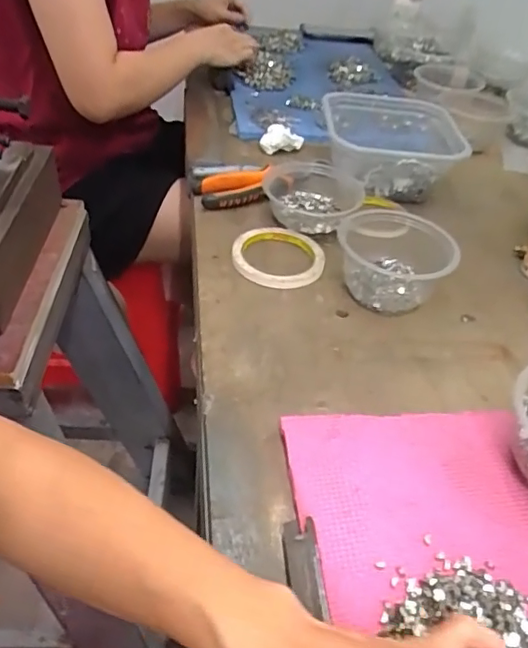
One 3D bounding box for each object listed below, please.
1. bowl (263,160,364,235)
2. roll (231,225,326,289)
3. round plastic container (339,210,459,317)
[{"bbox_3d":[0.054,-0.149,0.666,0.114,0.044,0.105,4,43,-4],"label":"bowl"},{"bbox_3d":[0.016,-0.073,0.604,0.097,0.012,0.094,4,43,-4],"label":"roll"},{"bbox_3d":[0.134,-0.070,0.583,0.105,0.059,0.132,8,42,0],"label":"round plastic container"}]

